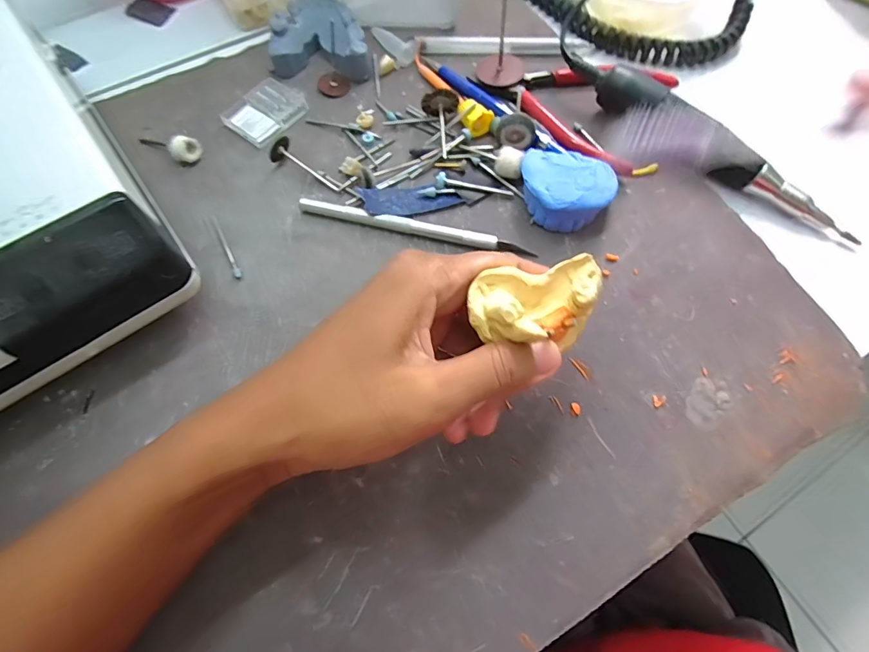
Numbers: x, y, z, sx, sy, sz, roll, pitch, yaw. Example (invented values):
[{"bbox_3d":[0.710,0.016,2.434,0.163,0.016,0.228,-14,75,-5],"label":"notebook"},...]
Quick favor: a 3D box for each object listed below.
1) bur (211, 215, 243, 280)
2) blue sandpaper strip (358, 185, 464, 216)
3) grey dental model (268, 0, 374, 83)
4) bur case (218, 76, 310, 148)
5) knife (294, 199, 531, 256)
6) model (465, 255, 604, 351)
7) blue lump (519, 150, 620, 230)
[{"bbox_3d":[-0.117,-0.045,0.248,0.005,0.004,0.045,-28,71,-12],"label":"bur"},{"bbox_3d":[-0.014,-0.076,0.262,0.055,0.005,0.022,-12,66,-16],"label":"blue sandpaper strip"},{"bbox_3d":[-0.075,-0.194,0.299,0.064,0.023,0.053,0,68,-2],"label":"grey dental model"},{"bbox_3d":[-0.107,-0.138,0.286,0.036,0.007,0.049,36,71,12],"label":"bur case"},{"bbox_3d":[-0.011,-0.057,0.254,0.134,0.007,0.009,13,68,4],"label":"knife"},{"bbox_3d":[0.042,-0.008,0.177,0.055,0.027,0.032,-11,69,-6],"label":"model"},{"bbox_3d":[0.073,-0.079,0.256,0.053,0.024,0.042,34,71,11],"label":"blue lump"}]

